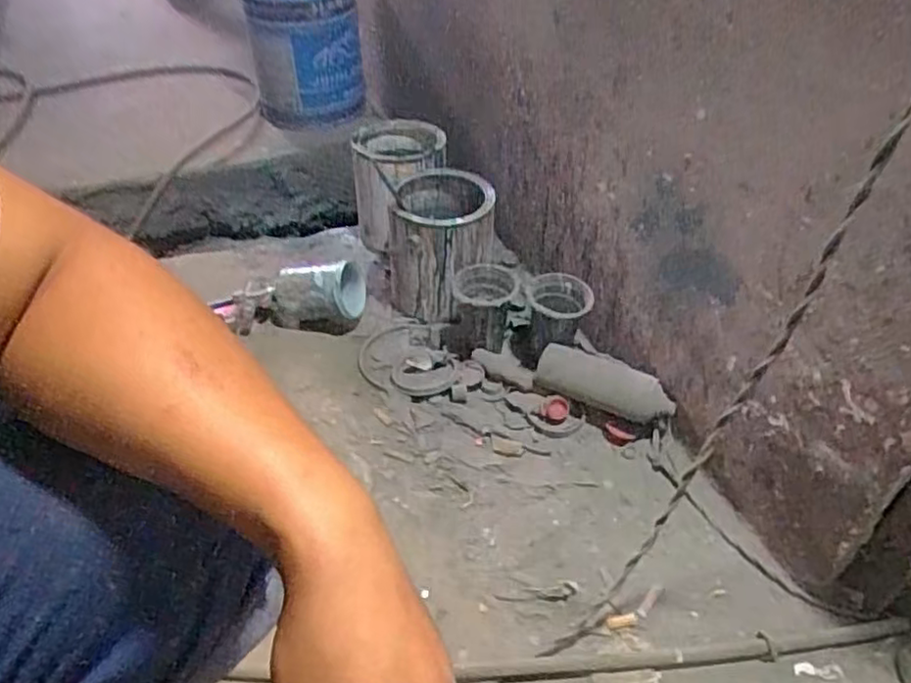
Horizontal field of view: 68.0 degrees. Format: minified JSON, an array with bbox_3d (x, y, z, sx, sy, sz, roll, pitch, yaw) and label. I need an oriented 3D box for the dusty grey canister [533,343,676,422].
[{"bbox_3d":[0.208,0.063,0.948,0.186,0.062,0.060,17,46,18],"label":"dusty grey canister"}]

